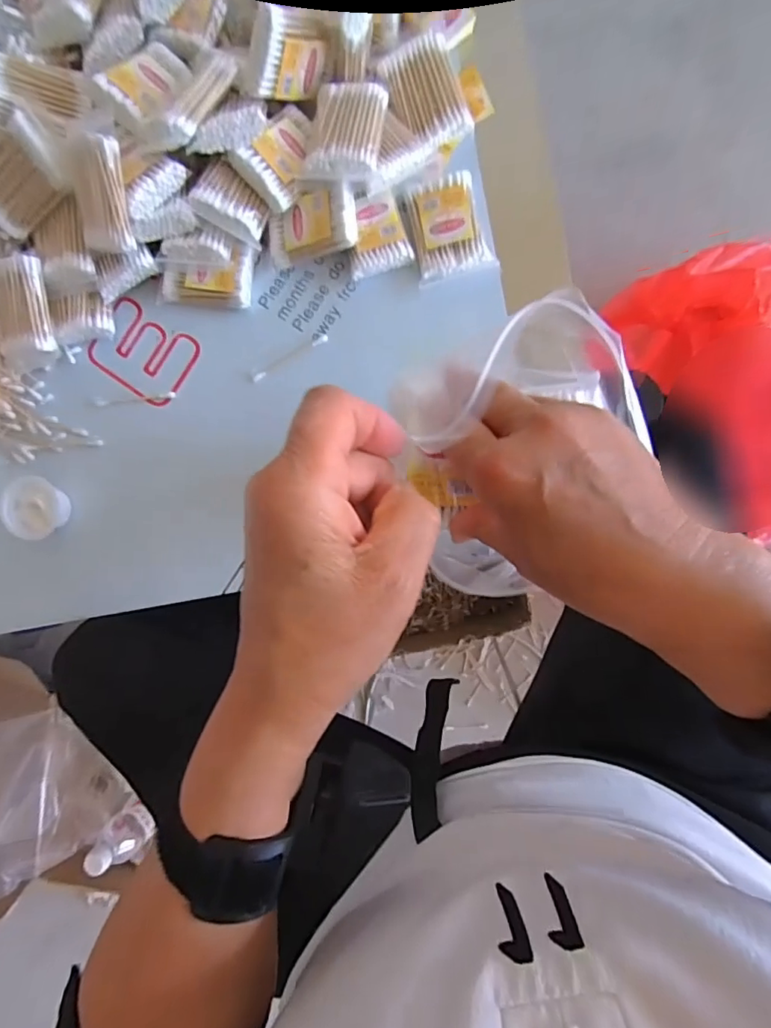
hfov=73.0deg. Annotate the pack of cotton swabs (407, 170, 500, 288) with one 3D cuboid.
[{"bbox_3d":[0.054,-0.237,0.431,0.061,0.013,0.083,-8,89,6],"label":"pack of cotton swabs"}]

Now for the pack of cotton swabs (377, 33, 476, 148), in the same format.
[{"bbox_3d":[0.034,-0.341,0.421,0.056,0.014,0.076,-25,88,5],"label":"pack of cotton swabs"}]

